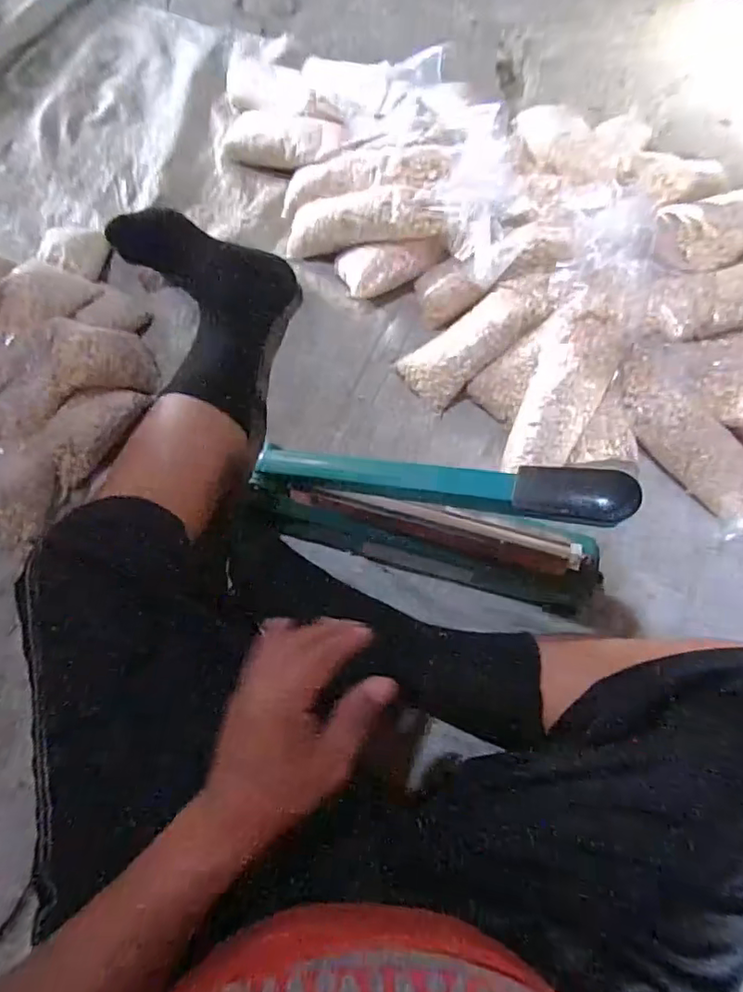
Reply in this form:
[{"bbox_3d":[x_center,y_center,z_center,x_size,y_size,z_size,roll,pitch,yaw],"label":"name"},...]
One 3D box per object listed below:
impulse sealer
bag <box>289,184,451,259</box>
[{"bbox_3d":[0.070,0.020,0.625,0.398,0.097,0.138,12,72,5],"label":"impulse sealer"},{"bbox_3d":[-0.013,-0.361,0.734,0.221,0.050,0.073,1,70,20],"label":"bag"}]

